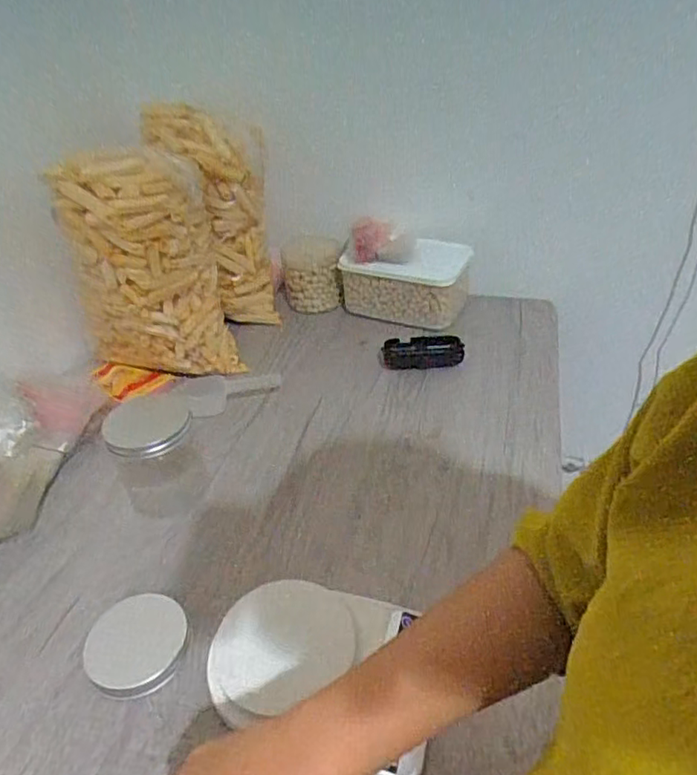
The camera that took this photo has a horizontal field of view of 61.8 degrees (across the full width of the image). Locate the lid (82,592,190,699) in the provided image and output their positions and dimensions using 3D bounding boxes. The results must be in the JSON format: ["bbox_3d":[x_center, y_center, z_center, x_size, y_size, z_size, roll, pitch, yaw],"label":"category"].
[{"bbox_3d":[-0.182,0.220,0.502,0.082,0.013,0.083,-3,38,2],"label":"lid"}]

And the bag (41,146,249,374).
[{"bbox_3d":[-0.259,-0.149,0.753,0.185,0.284,0.093,-17,39,-15],"label":"bag"}]

